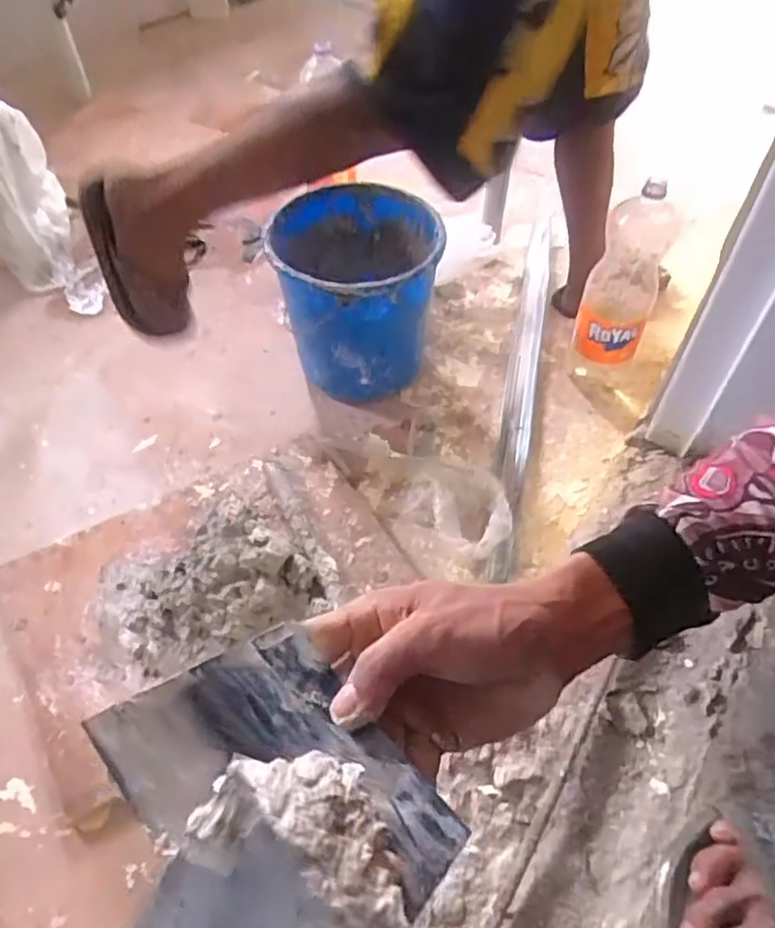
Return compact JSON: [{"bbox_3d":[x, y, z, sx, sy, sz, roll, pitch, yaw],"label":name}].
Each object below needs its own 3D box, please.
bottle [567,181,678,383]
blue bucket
[{"bbox_3d":[0.345,-0.249,0.988,0.100,0.332,0.100,20,54,14],"label":"bottle"},{"bbox_3d":[-0.047,-0.258,1.044,0.240,0.258,0.253,0,52,-1],"label":"blue bucket"}]

